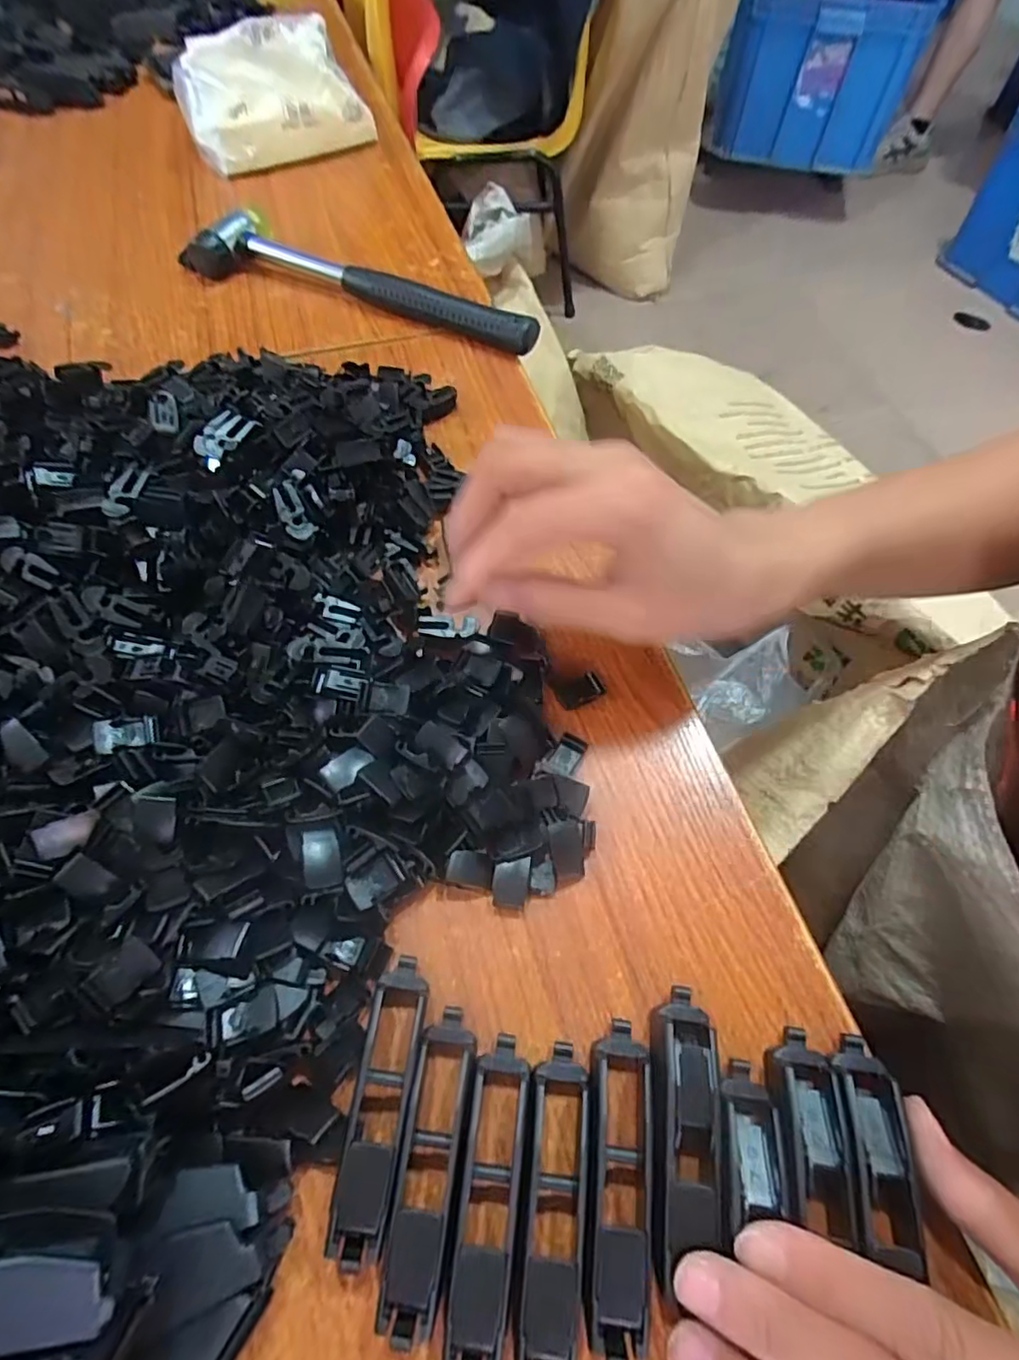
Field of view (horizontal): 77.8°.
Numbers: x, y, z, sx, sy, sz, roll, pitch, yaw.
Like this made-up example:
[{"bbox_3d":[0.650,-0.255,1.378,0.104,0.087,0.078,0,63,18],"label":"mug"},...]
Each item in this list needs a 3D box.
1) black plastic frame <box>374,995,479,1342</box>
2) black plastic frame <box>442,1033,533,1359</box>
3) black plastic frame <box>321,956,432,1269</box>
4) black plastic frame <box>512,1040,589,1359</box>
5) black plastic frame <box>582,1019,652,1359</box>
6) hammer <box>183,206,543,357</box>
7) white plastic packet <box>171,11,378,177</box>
[{"bbox_3d":[-0.022,0.138,0.183,0.016,0.018,0.076,6,60,3],"label":"black plastic frame"},{"bbox_3d":[-0.005,0.145,0.180,0.017,0.016,0.075,6,60,3],"label":"black plastic frame"},{"bbox_3d":[-0.039,0.125,0.190,0.019,0.017,0.076,6,60,3],"label":"black plastic frame"},{"bbox_3d":[0.012,0.147,0.179,0.017,0.016,0.075,6,60,3],"label":"black plastic frame"},{"bbox_3d":[0.032,0.142,0.183,0.019,0.016,0.075,7,60,3],"label":"black plastic frame"},{"bbox_3d":[-0.093,-0.264,0.413,0.251,0.023,0.051,20,62,11],"label":"hammer"},{"bbox_3d":[-0.185,-0.463,0.497,0.142,0.074,0.062,-17,62,-10],"label":"white plastic packet"}]

